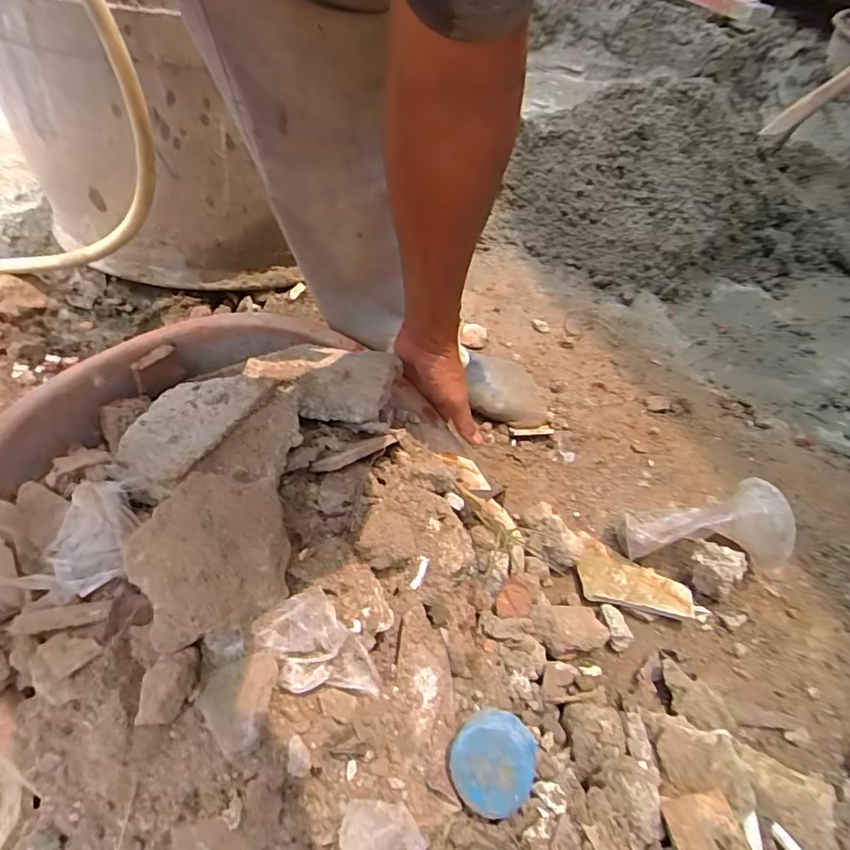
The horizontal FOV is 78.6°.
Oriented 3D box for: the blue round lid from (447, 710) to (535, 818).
[{"bbox_3d":[0.045,0.221,0.342,0.053,0.011,0.057,-8,65,18],"label":"blue round lid"}]

